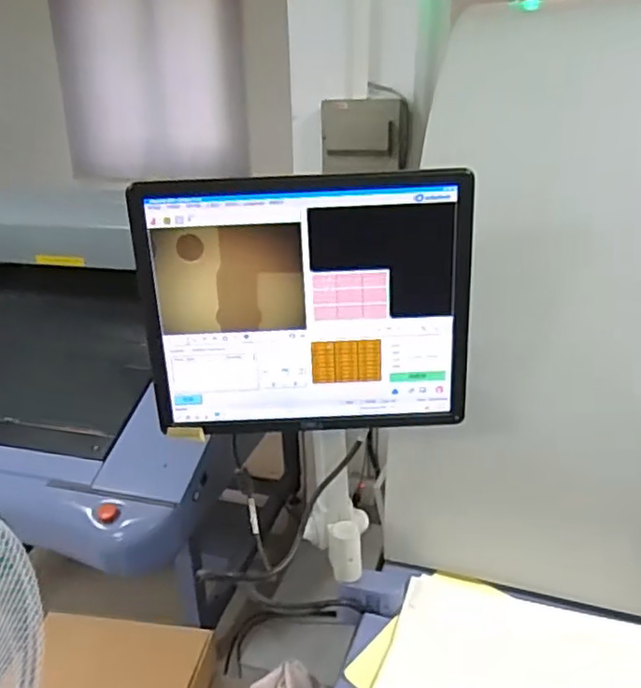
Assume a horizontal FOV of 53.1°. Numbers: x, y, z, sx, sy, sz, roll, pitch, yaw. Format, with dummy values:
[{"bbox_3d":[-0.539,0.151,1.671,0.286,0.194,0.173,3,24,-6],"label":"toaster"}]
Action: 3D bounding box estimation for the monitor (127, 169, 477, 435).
[{"bbox_3d":[-0.015,-0.038,0.741,0.371,0.292,0.041,-2,22,-1],"label":"monitor"}]

